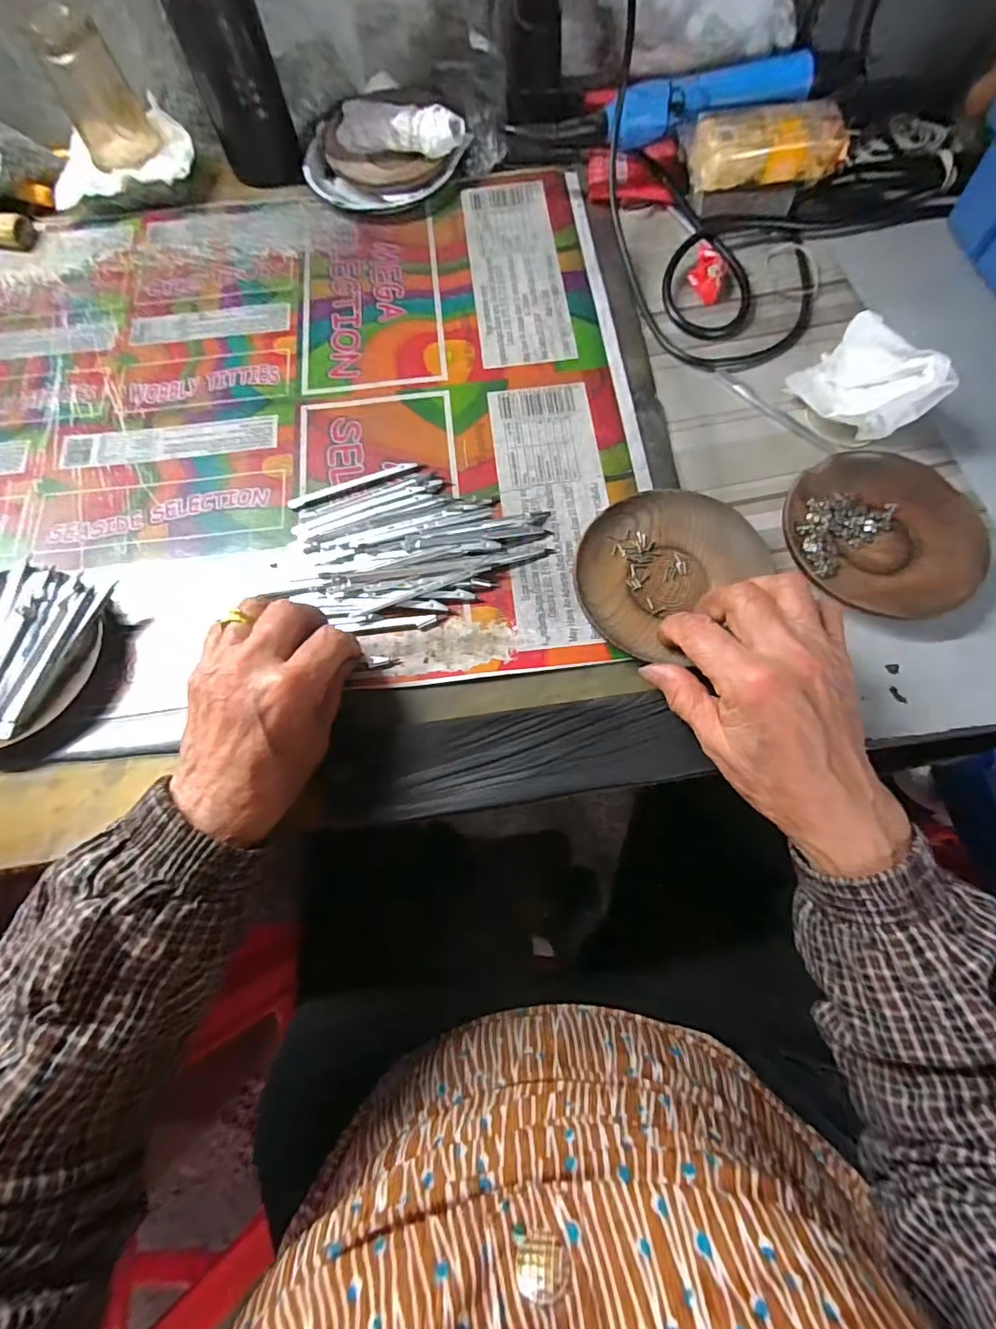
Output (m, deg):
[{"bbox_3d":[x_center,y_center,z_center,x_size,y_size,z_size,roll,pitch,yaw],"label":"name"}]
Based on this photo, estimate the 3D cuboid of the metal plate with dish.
[{"bbox_3d":[-0.104,-0.453,0.461,0.134,0.044,0.126,0,71,1],"label":"metal plate with dish"}]

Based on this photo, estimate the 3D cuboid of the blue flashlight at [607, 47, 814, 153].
[{"bbox_3d":[0.163,-0.445,0.421,0.166,0.031,0.036,-14,71,-3],"label":"blue flashlight"}]

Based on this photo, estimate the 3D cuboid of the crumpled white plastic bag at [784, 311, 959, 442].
[{"bbox_3d":[0.248,-0.198,0.358,0.057,0.055,0.084,-19,71,-5],"label":"crumpled white plastic bag"}]

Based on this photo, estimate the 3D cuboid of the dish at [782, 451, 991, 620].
[{"bbox_3d":[0.237,-0.082,0.333,0.112,0.017,0.103,0,71,1],"label":"dish"}]

